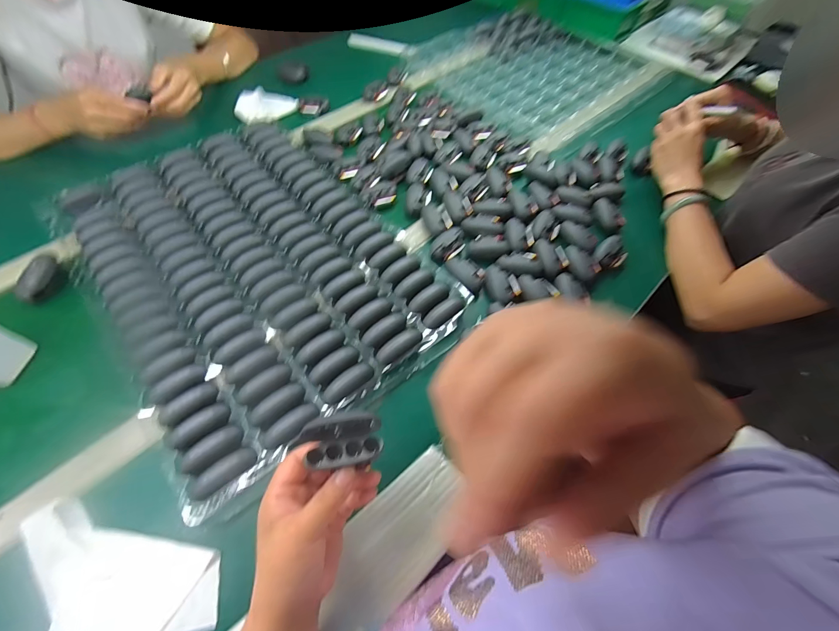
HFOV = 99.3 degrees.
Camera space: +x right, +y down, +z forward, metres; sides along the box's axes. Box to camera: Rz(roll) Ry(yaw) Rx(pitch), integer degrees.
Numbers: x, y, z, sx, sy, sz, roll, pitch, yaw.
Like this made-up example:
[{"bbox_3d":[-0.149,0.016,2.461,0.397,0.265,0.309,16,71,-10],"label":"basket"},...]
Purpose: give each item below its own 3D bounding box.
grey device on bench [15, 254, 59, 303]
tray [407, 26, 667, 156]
[{"bbox_3d":[-0.528,-0.053,0.491,0.026,0.028,0.068,12,75,5],"label":"grey device on bench"},{"bbox_3d":[0.248,-0.565,0.824,0.471,0.024,0.430,-40,68,-21],"label":"tray"}]

